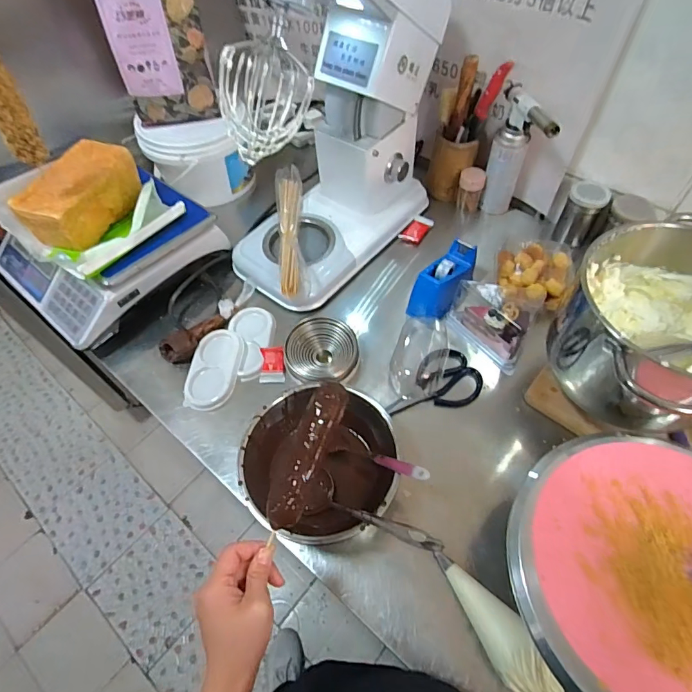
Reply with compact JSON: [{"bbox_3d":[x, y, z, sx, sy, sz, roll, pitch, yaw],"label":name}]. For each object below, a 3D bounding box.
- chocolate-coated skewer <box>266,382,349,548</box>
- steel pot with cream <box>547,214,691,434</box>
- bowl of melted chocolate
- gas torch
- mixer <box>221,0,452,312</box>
[{"bbox_3d":[-0.042,0.111,0.429,0.036,0.021,0.155,21,76,16],"label":"chocolate-coated skewer"},{"bbox_3d":[0.393,-0.014,0.548,0.224,0.180,0.232,-1,56,2],"label":"steel pot with cream"},{"bbox_3d":[-0.036,0.171,0.590,0.200,0.098,0.193,-1,56,2],"label":"bowl of melted chocolate"},{"bbox_3d":[0.313,-0.343,0.812,0.073,0.233,0.161,7,56,7],"label":"gas torch"},{"bbox_3d":[-0.024,-0.383,0.686,0.201,0.514,0.430,34,64,23],"label":"mixer"}]

